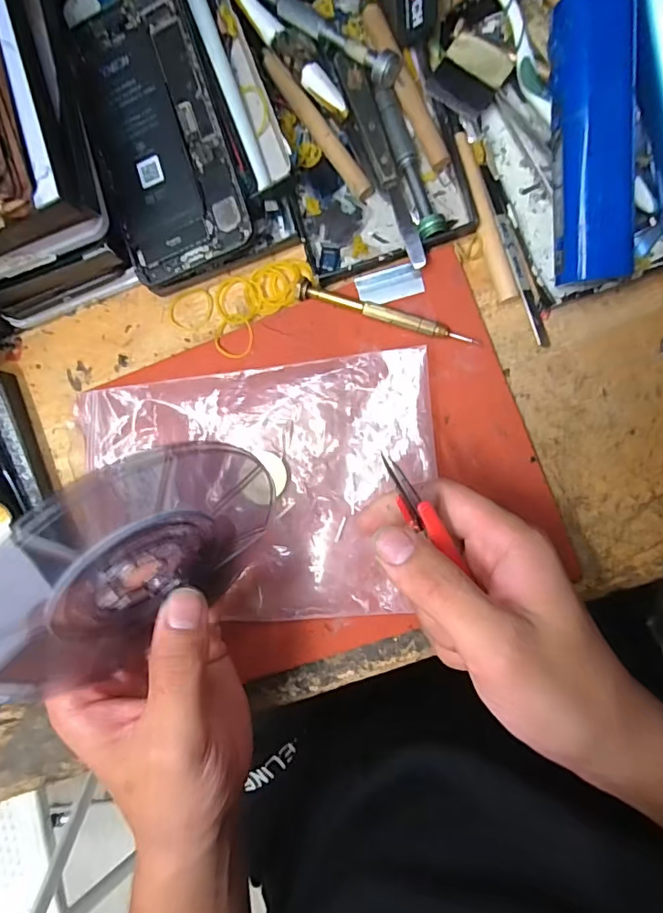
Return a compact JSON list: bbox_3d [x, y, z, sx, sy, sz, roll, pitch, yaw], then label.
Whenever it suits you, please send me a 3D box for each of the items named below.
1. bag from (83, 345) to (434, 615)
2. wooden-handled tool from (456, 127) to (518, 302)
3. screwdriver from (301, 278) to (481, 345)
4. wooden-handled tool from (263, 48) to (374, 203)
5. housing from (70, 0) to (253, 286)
[{"bbox_3d":[-0.044,0.023,0.301,0.207,0.012,0.147,-6,88,8],"label":"bag"},{"bbox_3d":[0.087,-0.136,0.292,0.010,0.007,0.098,-17,87,7],"label":"wooden-handled tool"},{"bbox_3d":[0.031,-0.083,0.297,0.108,0.008,0.010,19,91,8],"label":"screwdriver"},{"bbox_3d":[-0.010,-0.193,0.298,0.011,0.013,0.100,-38,84,6],"label":"wooden-handled tool"},{"bbox_3d":[-0.098,-0.181,0.291,0.074,0.005,0.147,-17,93,13],"label":"housing"}]

